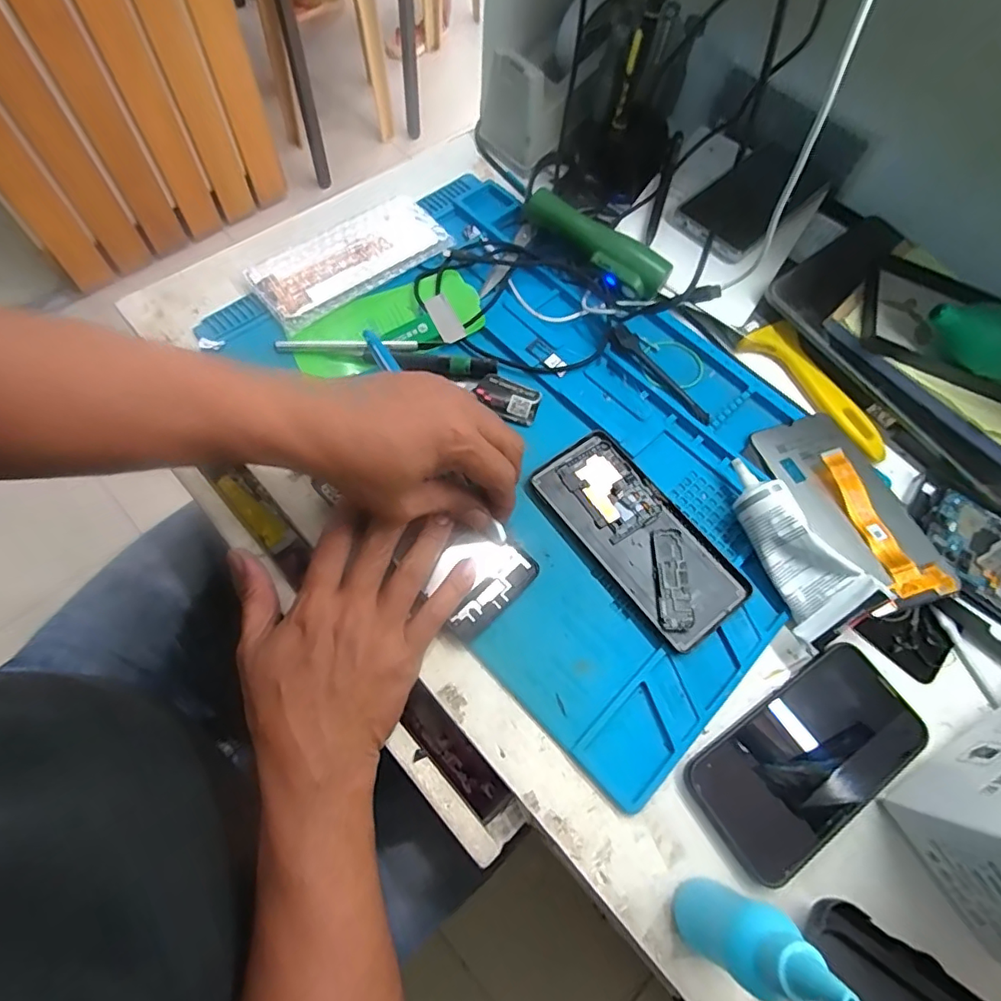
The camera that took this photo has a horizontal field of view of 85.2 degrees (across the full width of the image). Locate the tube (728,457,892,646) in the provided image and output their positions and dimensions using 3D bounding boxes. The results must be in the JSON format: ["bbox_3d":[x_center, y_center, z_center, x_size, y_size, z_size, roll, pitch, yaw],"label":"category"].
[{"bbox_3d":[0.200,0.034,0.370,0.046,0.042,0.111,-16,67,-8],"label":"tube"}]

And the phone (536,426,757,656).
[{"bbox_3d":[0.098,0.023,0.389,0.074,0.005,0.160,-35,71,-16],"label":"phone"}]

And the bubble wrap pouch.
[{"bbox_3d":[-0.131,-0.214,0.479,0.172,0.023,0.080,-37,72,-16],"label":"bubble wrap pouch"}]

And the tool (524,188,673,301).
[{"bbox_3d":[0.086,-0.225,0.483,0.140,0.039,0.041,40,71,15],"label":"tool"}]

